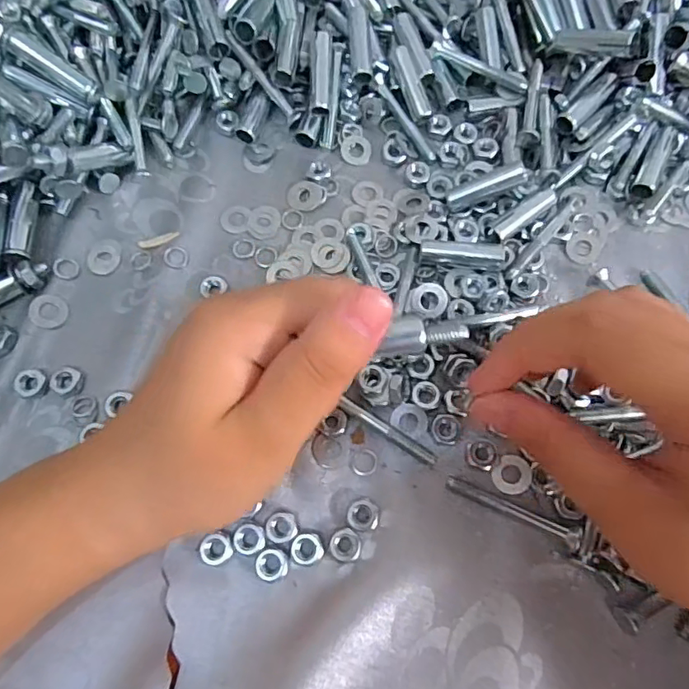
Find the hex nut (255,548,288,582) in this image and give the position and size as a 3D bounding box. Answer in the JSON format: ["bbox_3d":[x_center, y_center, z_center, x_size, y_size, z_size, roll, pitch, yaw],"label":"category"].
[{"bbox_3d":[-0.030,0.091,0.221,0.013,0.005,0.012,-19,72,-5],"label":"hex nut"}]

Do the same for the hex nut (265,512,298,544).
[{"bbox_3d":[-0.027,0.077,0.224,0.012,0.004,0.012,-25,72,-7],"label":"hex nut"}]

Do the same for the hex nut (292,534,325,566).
[{"bbox_3d":[-0.015,0.085,0.223,0.012,0.005,0.012,-30,73,-9],"label":"hex nut"}]

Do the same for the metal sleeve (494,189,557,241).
[{"bbox_3d":[0.088,-0.063,0.264,0.037,0.008,0.009,-36,74,-10],"label":"metal sleeve"}]

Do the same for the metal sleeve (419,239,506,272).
[{"bbox_3d":[0.057,-0.044,0.259,0.040,0.008,0.013,8,71,4],"label":"metal sleeve"}]

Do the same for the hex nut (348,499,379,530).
[{"bbox_3d":[0.008,0.072,0.228,0.013,0.004,0.012,-5,71,0],"label":"hex nut"}]

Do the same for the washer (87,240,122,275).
[{"bbox_3d":[-0.121,-0.044,0.271,0.017,0.004,0.020,-6,71,-1],"label":"washer"}]

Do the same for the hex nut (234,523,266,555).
[{"bbox_3d":[-0.040,0.081,0.223,0.013,0.004,0.012,-21,72,-6],"label":"hex nut"}]

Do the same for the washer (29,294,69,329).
[{"bbox_3d":[-0.143,-0.016,0.259,0.017,0.004,0.017,6,69,-17],"label":"washer"}]

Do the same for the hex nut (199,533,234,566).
[{"bbox_3d":[-0.053,0.085,0.223,0.013,0.004,0.012,-31,73,-9],"label":"hex nut"}]

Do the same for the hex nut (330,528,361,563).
[{"bbox_3d":[0.000,0.084,0.223,0.013,0.005,0.013,14,72,6],"label":"hex nut"}]

